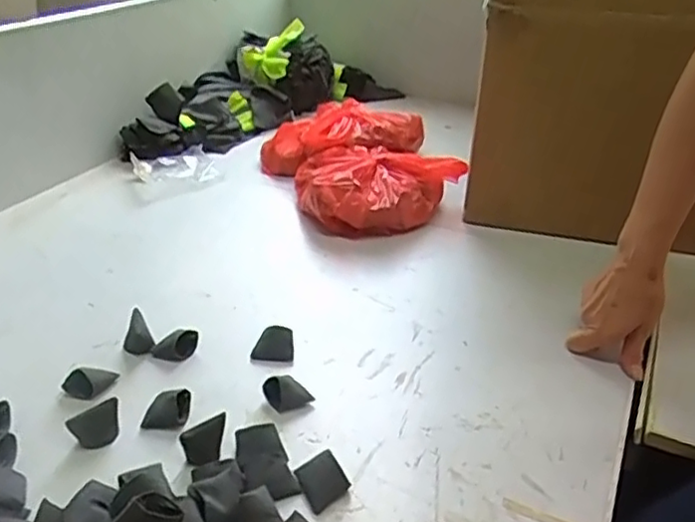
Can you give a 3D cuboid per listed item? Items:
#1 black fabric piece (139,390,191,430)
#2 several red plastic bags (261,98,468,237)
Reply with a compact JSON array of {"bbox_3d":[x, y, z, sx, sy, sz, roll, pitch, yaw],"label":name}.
[{"bbox_3d":[-0.166,0.136,0.599,0.039,0.019,0.038,3,32,0],"label":"black fabric piece"},{"bbox_3d":[0.027,-0.158,1.018,0.262,0.078,0.354,-12,34,-22],"label":"several red plastic bags"}]

